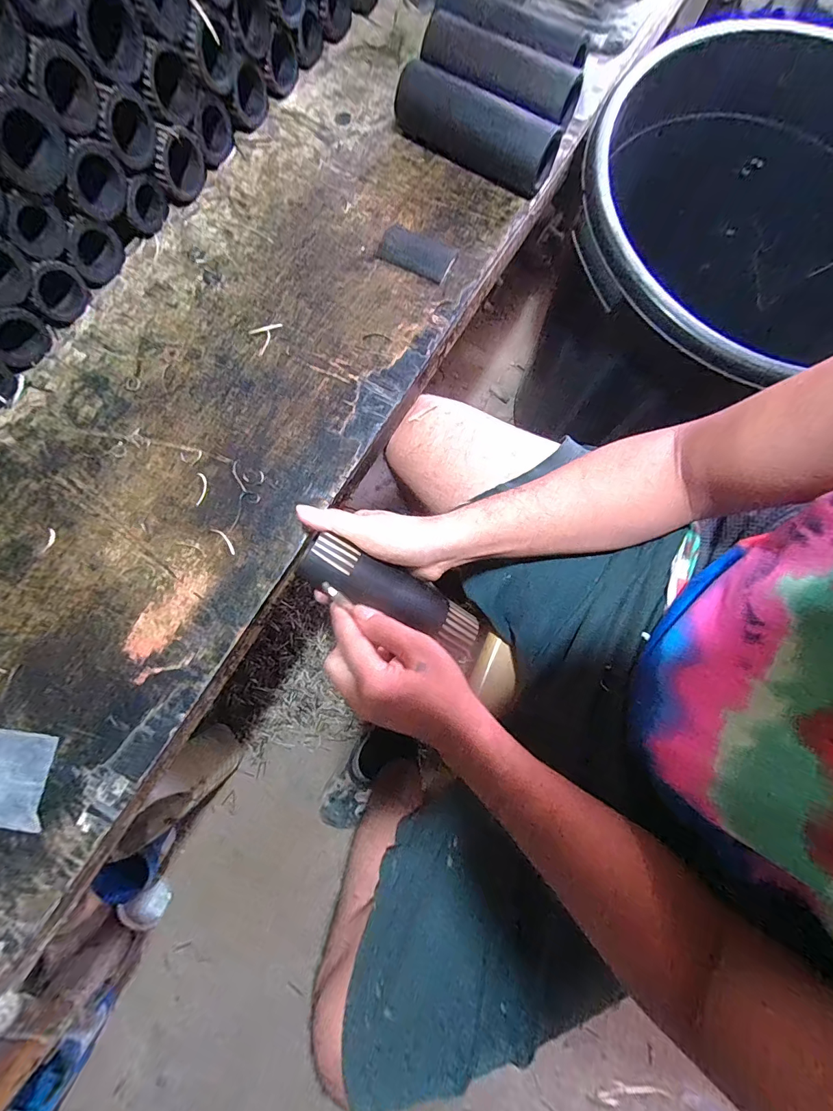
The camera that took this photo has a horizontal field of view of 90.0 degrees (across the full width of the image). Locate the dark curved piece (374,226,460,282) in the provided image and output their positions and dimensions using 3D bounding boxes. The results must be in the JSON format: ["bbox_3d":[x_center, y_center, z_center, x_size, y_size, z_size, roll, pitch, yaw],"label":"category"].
[{"bbox_3d":[0.000,-0.326,0.447,0.080,0.006,0.049,31,79,5],"label":"dark curved piece"}]

